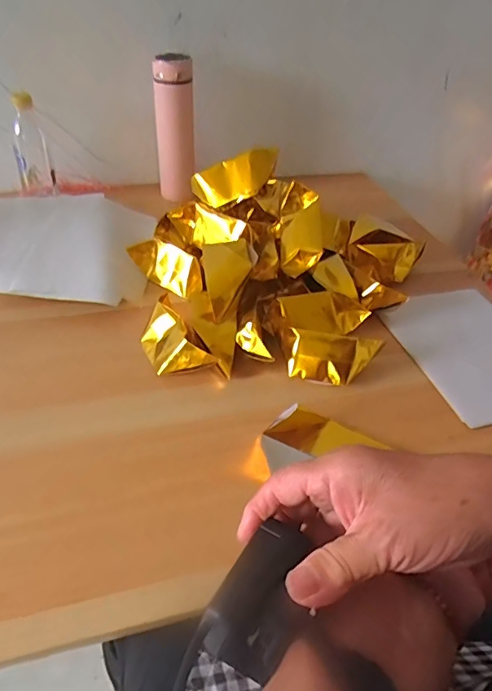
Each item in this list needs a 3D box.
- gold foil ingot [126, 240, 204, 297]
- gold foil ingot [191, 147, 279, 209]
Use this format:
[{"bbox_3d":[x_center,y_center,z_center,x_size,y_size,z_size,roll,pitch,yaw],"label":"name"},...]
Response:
[{"bbox_3d":[-0.110,-0.113,0.685,0.116,0.052,0.033,34,48,29],"label":"gold foil ingot"},{"bbox_3d":[-0.015,-0.224,0.664,0.122,0.047,0.045,-20,39,13],"label":"gold foil ingot"}]

